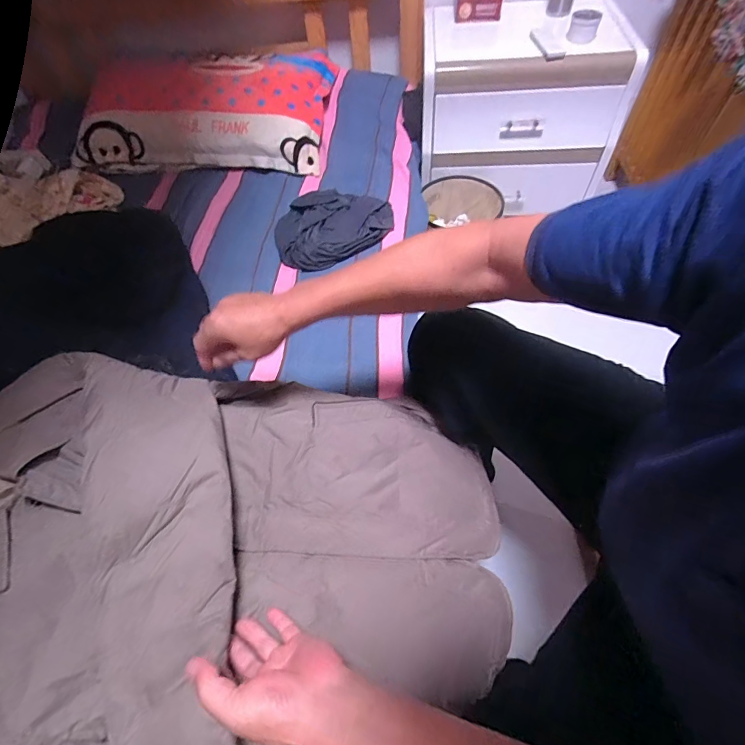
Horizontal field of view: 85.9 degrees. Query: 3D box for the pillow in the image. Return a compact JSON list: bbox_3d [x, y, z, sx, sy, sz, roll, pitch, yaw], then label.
[{"bbox_3d":[-0.479,-0.741,1.120,0.696,0.158,0.366,3,58,7],"label":"pillow"}]

